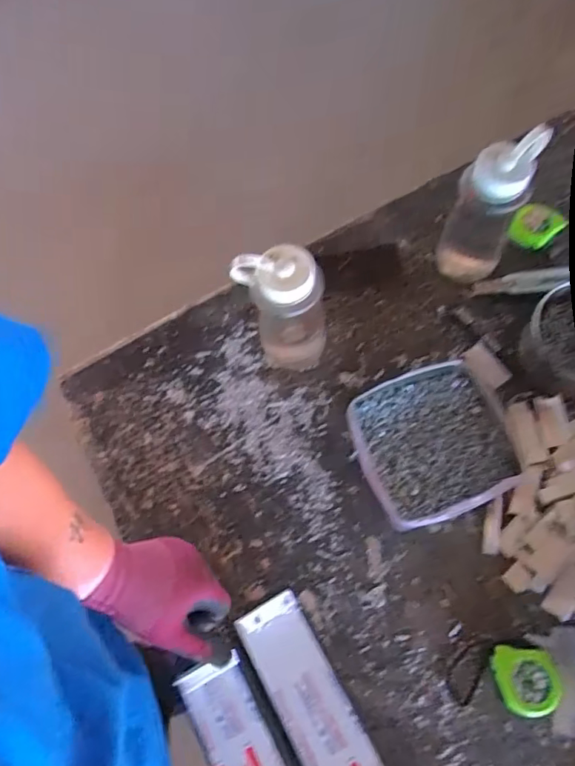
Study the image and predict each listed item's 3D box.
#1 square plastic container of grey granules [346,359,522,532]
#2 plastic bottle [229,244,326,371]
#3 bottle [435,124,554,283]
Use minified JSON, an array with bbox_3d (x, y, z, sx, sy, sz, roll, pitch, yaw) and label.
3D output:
[{"bbox_3d":[0.198,0.080,0.707,0.204,0.044,0.195,-19,66,-5],"label":"square plastic container of grey granules"},{"bbox_3d":[-0.004,-0.095,0.692,0.099,0.216,0.069,15,68,10],"label":"plastic bottle"},{"bbox_3d":[0.282,-0.246,0.755,0.091,0.216,0.086,20,69,12],"label":"bottle"}]

